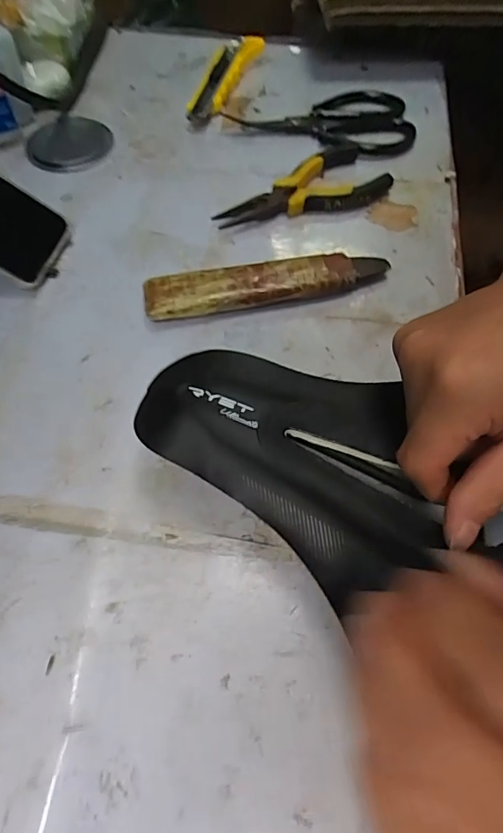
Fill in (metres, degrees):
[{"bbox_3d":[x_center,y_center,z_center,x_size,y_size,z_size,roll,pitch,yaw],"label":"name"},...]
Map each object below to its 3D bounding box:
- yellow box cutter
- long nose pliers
[{"bbox_3d":[-0.029,-0.360,0.491,0.037,0.025,0.172,18,63,9],"label":"yellow box cutter"},{"bbox_3d":[0.046,-0.194,0.406,0.157,0.022,0.068,-30,66,-16],"label":"long nose pliers"}]

